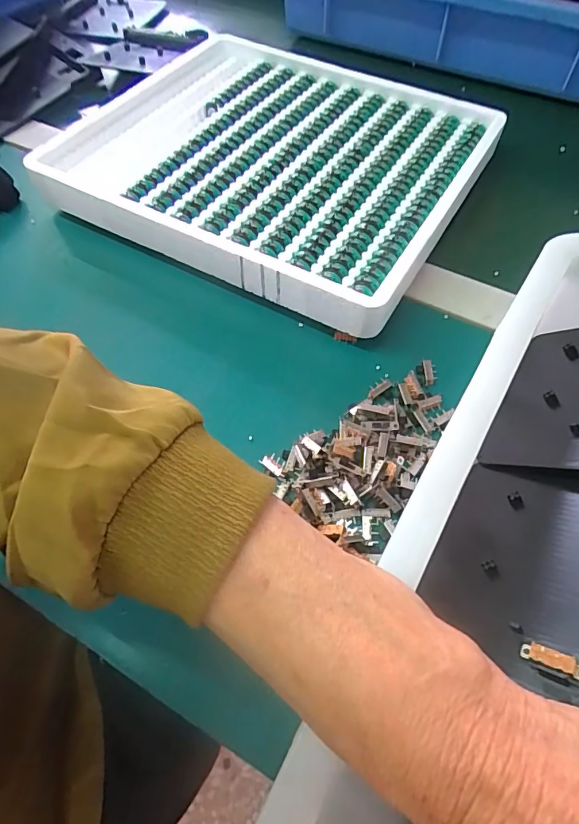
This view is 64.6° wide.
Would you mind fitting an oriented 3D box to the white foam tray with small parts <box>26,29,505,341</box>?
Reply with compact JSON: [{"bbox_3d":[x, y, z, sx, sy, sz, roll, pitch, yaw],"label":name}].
[{"bbox_3d":[-0.013,-0.228,0.389,0.322,0.029,0.281,25,64,15],"label":"white foam tray with small parts"}]

